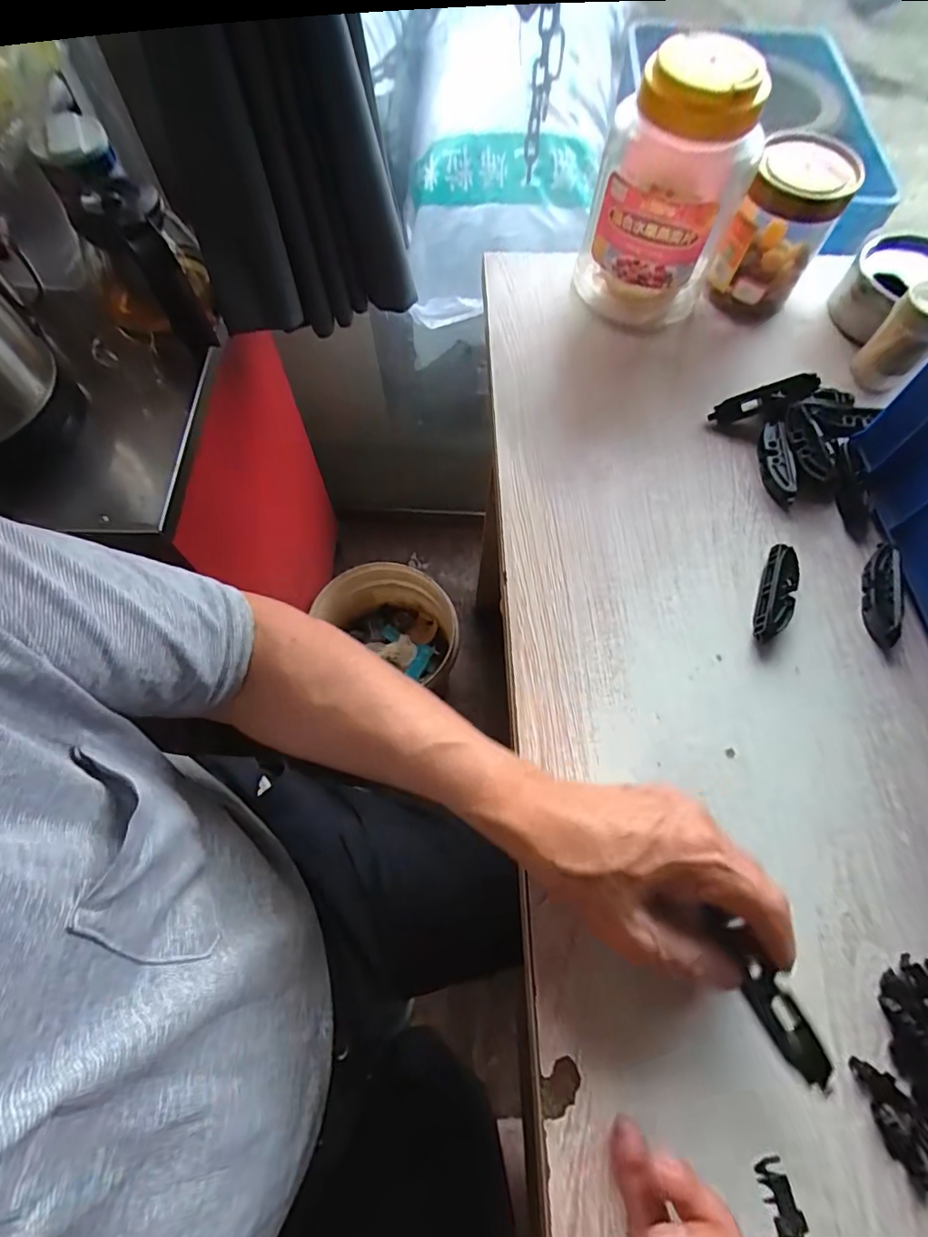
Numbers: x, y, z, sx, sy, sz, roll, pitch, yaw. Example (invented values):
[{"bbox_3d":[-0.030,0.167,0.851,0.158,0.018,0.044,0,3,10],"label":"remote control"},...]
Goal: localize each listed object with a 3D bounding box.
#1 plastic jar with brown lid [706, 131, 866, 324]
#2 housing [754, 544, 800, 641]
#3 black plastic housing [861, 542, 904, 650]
[{"bbox_3d":[0.279,-0.344,0.469,0.074,0.121,0.092,29,70,11],"label":"plastic jar with brown lid"},{"bbox_3d":[0.226,-0.018,0.382,0.021,0.017,0.076,20,68,7],"label":"housing"},{"bbox_3d":[0.303,-0.019,0.385,0.021,0.018,0.079,16,68,6],"label":"black plastic housing"}]

